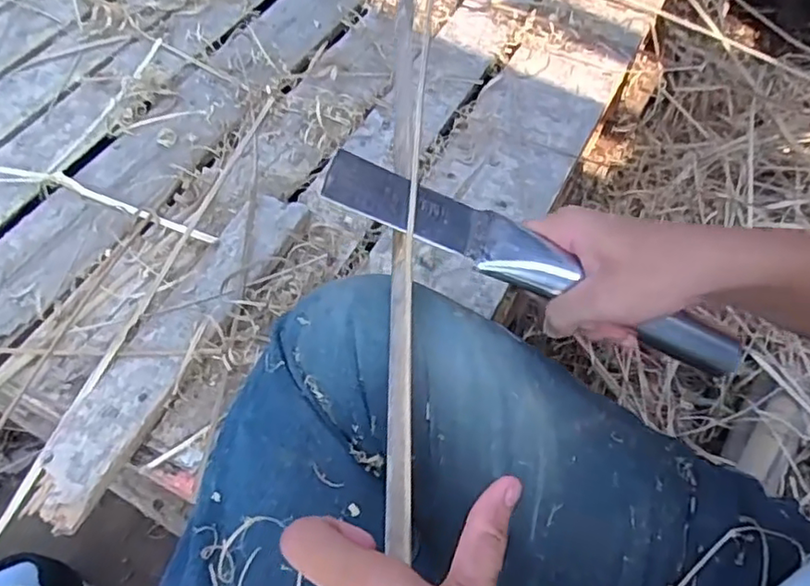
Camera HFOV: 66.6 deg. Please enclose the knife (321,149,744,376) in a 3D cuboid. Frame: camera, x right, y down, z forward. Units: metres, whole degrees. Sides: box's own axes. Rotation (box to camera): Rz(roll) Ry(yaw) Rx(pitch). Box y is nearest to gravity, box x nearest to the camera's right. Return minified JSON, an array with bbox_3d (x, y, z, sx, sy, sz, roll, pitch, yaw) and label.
[{"bbox_3d":[0.083,-0.014,0.362,0.272,0.019,0.035,24,55,-10],"label":"knife"}]

